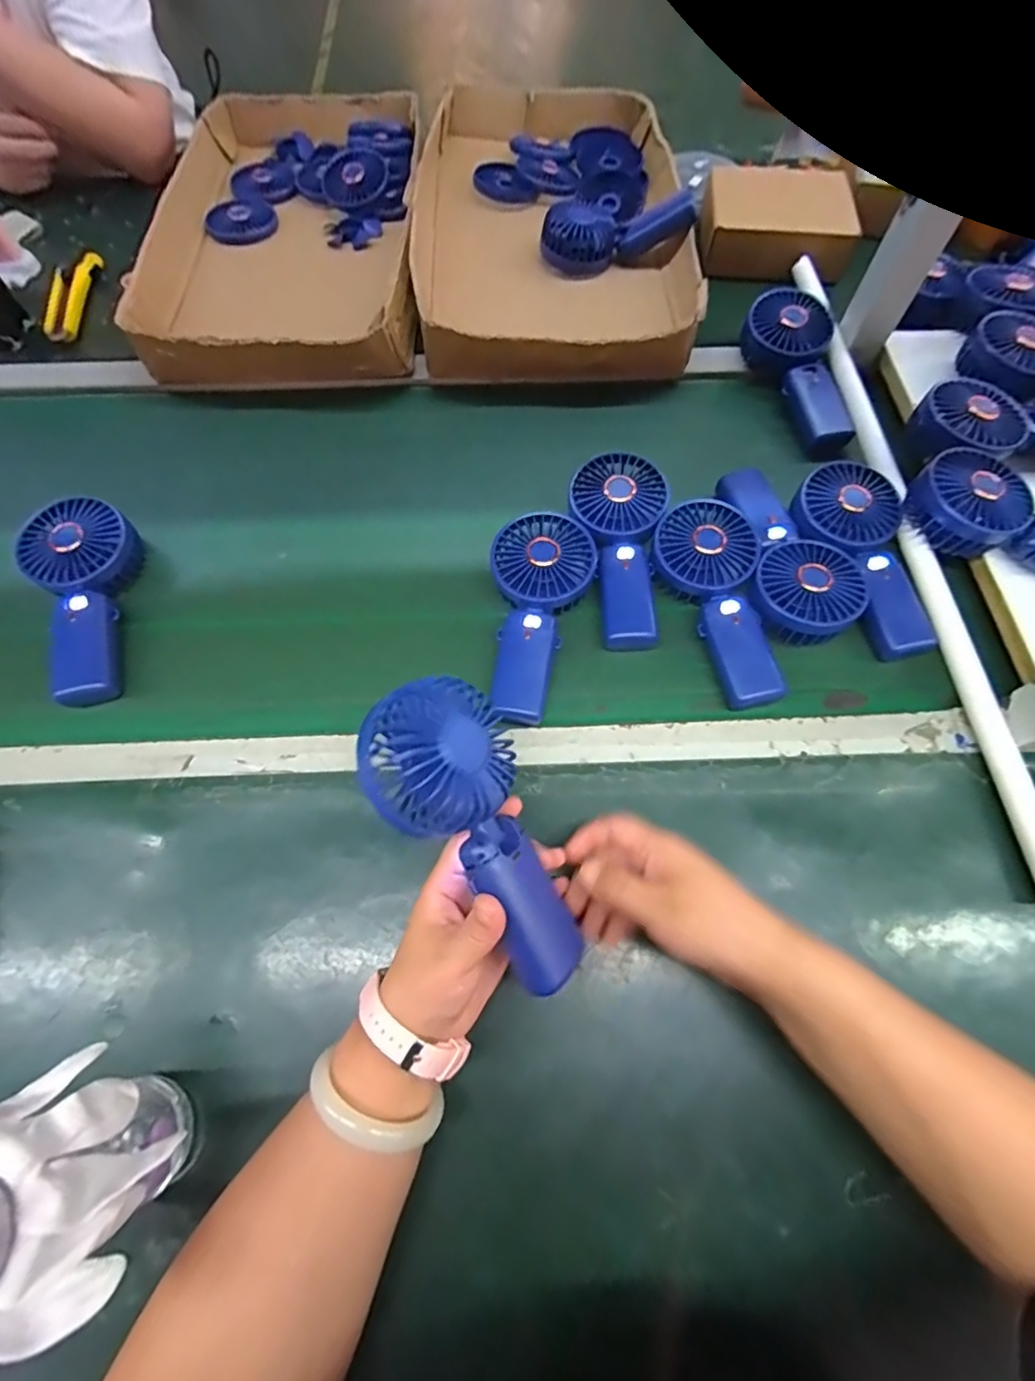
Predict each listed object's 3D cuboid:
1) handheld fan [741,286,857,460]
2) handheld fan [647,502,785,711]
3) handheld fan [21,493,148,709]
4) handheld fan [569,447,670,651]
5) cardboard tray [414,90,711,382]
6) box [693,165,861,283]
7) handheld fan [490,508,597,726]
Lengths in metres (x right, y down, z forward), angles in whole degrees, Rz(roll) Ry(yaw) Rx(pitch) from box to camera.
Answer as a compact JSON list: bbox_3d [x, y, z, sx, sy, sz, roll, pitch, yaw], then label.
[{"bbox_3d":[0.295,-0.331,0.585,0.067,0.052,0.183,-16,68,-5],"label":"handheld fan"},{"bbox_3d":[0.164,-0.074,0.474,0.089,0.038,0.185,-3,68,0],"label":"handheld fan"},{"bbox_3d":[-0.361,-0.079,0.481,0.088,0.049,0.176,-22,69,-7],"label":"handheld fan"},{"bbox_3d":[0.084,-0.125,0.502,0.079,0.048,0.186,6,68,4],"label":"handheld fan"},{"bbox_3d":[0.039,-0.577,0.704,0.316,0.077,0.527,0,67,0],"label":"cardboard tray"},{"bbox_3d":[0.296,-0.547,0.658,0.169,0.045,0.137,12,68,5],"label":"box"},{"bbox_3d":[0.007,-0.065,0.476,0.083,0.039,0.180,19,69,9],"label":"handheld fan"}]

